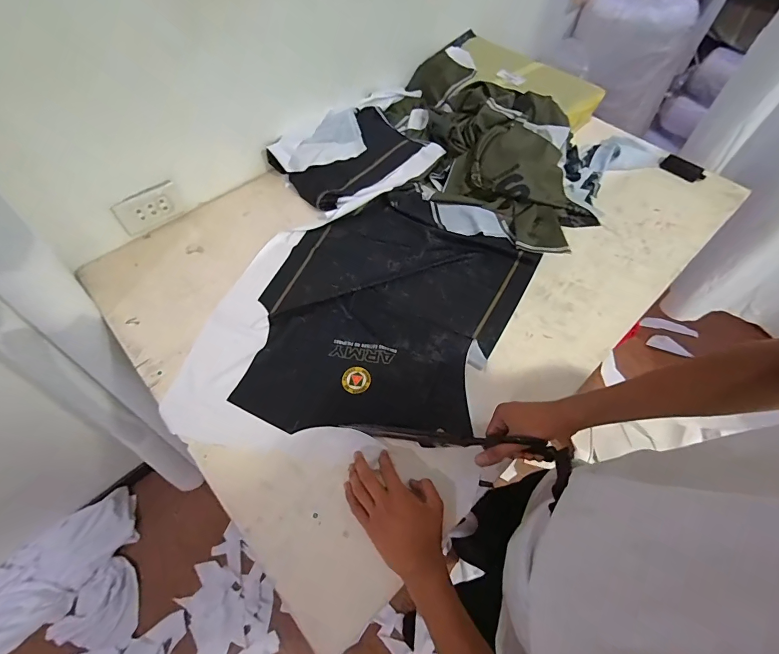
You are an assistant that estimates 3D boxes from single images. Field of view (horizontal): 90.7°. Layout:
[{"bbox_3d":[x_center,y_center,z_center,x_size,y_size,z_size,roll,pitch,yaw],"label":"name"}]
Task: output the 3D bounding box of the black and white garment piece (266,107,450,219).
[{"bbox_3d":[-0.075,-0.390,0.876,0.313,0.065,0.248,-35,64,-19],"label":"black and white garment piece"}]

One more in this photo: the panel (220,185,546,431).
[{"bbox_3d":[-0.010,-0.043,0.698,0.422,0.011,0.525,23,61,14],"label":"panel"}]

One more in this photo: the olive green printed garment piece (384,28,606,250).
[{"bbox_3d":[0.208,-0.439,0.888,0.317,0.105,0.649,-16,60,-10],"label":"olive green printed garment piece"}]

